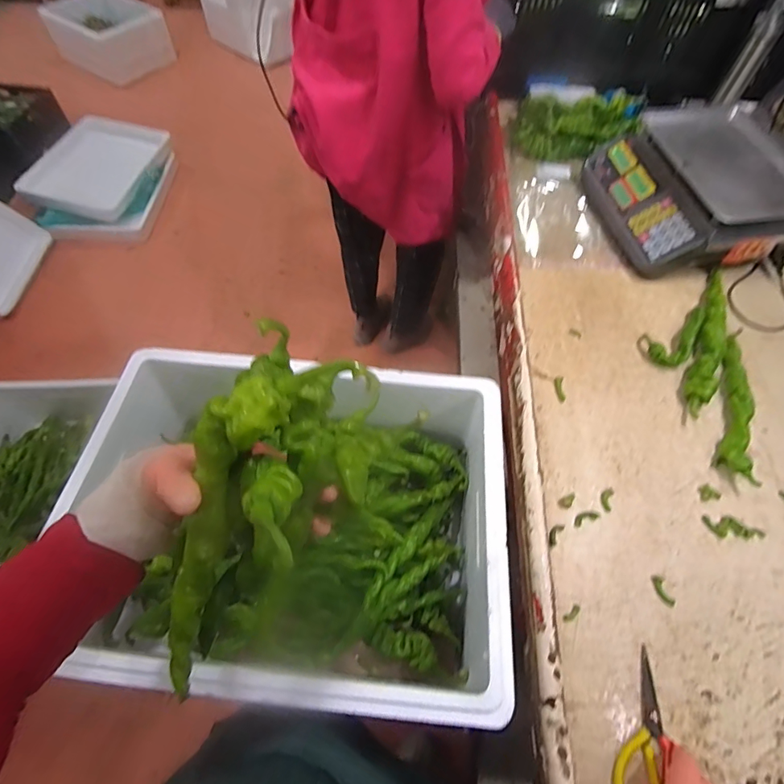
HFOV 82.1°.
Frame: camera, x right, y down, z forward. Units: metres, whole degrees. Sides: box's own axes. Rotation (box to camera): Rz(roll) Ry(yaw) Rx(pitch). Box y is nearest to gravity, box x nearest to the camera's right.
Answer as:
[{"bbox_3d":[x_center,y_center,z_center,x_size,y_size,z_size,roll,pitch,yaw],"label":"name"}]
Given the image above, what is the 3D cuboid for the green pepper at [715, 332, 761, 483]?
[{"bbox_3d":[0.551,0.007,0.725,0.044,0.032,0.289,17,60,8],"label":"green pepper"}]

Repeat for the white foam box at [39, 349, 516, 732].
[{"bbox_3d":[-0.138,0.199,0.686,0.572,0.231,0.445,4,59,1],"label":"white foam box"}]

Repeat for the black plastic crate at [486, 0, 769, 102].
[{"bbox_3d":[0.545,-0.992,1.162,0.579,0.213,0.447,4,59,0],"label":"black plastic crate"}]

